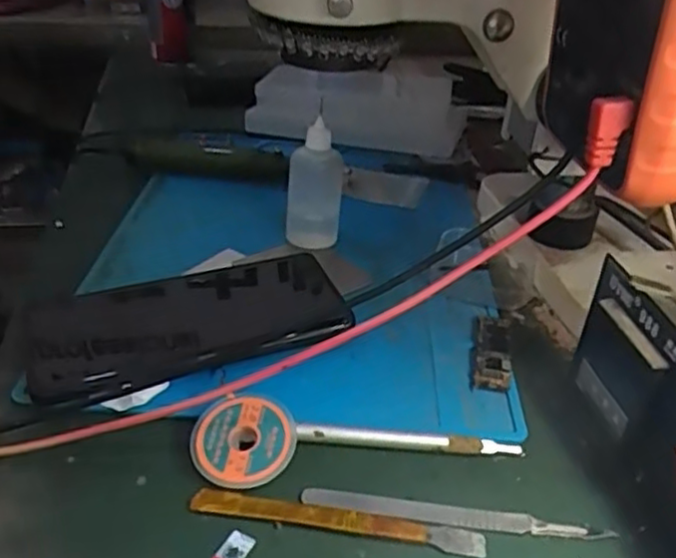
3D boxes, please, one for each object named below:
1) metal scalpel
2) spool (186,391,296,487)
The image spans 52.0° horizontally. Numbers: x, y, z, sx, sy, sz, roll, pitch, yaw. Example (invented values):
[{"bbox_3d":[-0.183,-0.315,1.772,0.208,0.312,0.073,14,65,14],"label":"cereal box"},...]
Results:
[{"bbox_3d":[0.049,0.098,0.289,0.127,0.004,0.011,5,33,3],"label":"metal scalpel"},{"bbox_3d":[-0.041,0.072,0.305,0.044,0.009,0.040,-7,54,-6],"label":"spool"}]

